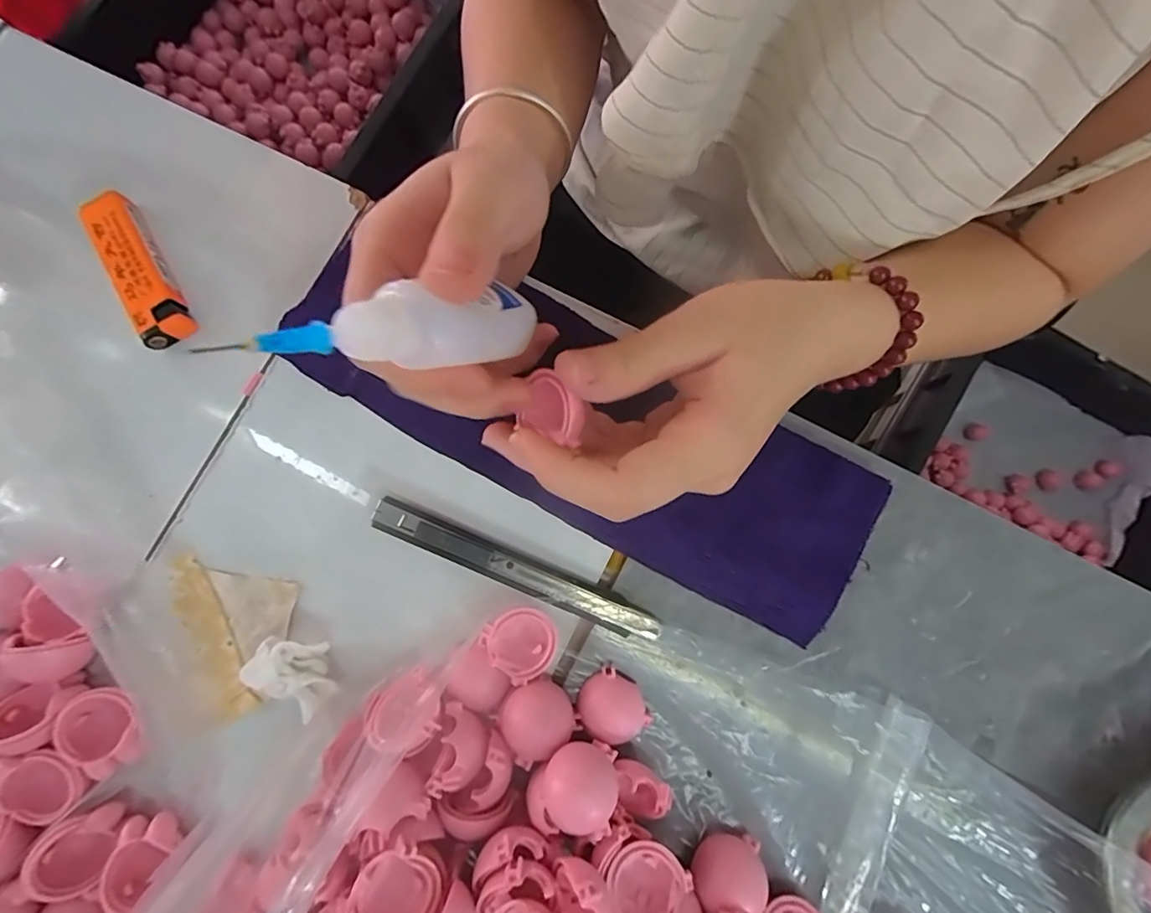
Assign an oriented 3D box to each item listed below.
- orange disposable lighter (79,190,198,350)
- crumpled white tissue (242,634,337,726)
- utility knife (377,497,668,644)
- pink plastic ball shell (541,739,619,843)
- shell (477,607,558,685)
[{"bbox_3d":[-0.211,-0.091,0.249,0.023,0.012,0.078,-31,80,-7],"label":"orange disposable lighter"},{"bbox_3d":[-0.115,0.088,0.215,0.032,0.021,0.028,37,84,6],"label":"crumpled white tissue"},{"bbox_3d":[-0.027,0.050,0.229,0.133,0.004,0.014,23,83,4],"label":"utility knife"},{"bbox_3d":[0.002,0.127,0.202,0.028,0.023,0.027,0,81,1],"label":"pink plastic ball shell"},{"bbox_3d":[-0.023,0.079,0.221,0.029,0.007,0.029,1,87,-13],"label":"shell"}]

